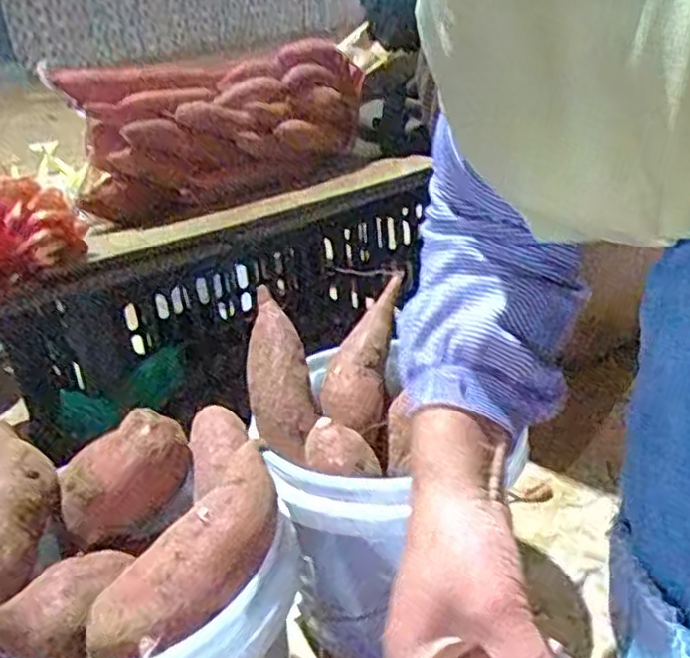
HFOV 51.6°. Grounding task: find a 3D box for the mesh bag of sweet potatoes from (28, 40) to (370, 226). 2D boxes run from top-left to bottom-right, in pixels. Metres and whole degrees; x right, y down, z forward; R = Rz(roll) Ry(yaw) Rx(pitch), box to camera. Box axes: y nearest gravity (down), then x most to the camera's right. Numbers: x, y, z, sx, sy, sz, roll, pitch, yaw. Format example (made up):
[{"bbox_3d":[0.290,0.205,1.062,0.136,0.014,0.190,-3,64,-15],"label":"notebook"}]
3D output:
[{"bbox_3d":[-0.125,-0.230,0.773,0.131,0.137,0.352,9,29,31],"label":"mesh bag of sweet potatoes"}]

